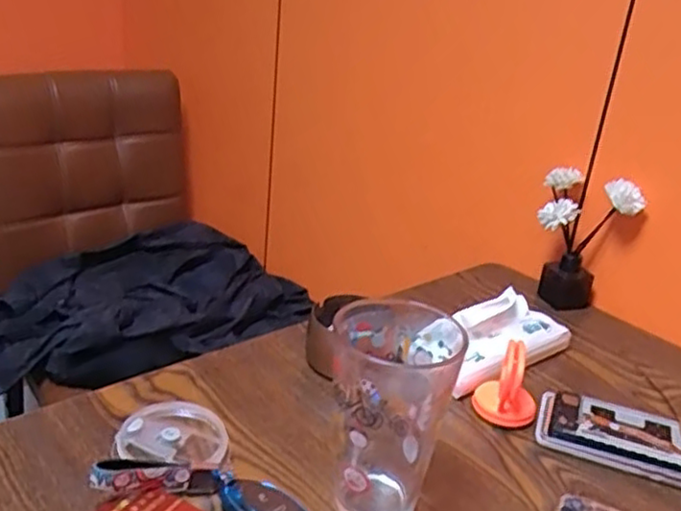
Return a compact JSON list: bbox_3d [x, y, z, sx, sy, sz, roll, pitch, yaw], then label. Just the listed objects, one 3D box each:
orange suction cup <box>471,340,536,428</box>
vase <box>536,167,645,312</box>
[{"bbox_3d":[0.148,0.109,0.598,0.053,0.068,0.057,5,24,-2],"label":"orange suction cup"},{"bbox_3d":[0.279,-0.015,0.795,0.107,0.157,0.059,15,25,18],"label":"vase"}]

